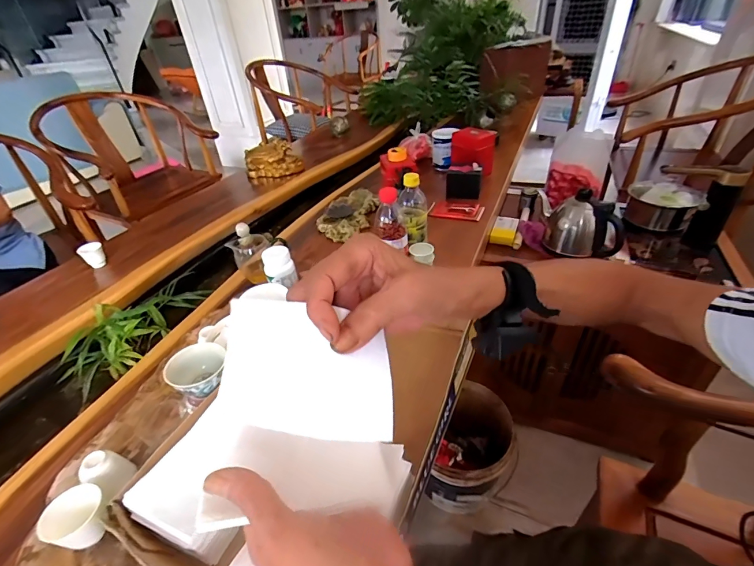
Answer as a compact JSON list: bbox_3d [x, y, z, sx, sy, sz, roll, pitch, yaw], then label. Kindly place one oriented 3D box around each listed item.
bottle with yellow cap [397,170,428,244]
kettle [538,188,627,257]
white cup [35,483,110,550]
[{"bbox_3d":[0.078,-0.114,0.809,0.060,0.237,0.073,1,37,8],"label":"bottle with yellow cap"},{"bbox_3d":[0.509,-0.154,0.949,0.212,0.150,0.161,18,42,28],"label":"kettle"},{"bbox_3d":[-0.313,0.248,0.396,0.049,0.048,0.054,18,42,28],"label":"white cup"}]

